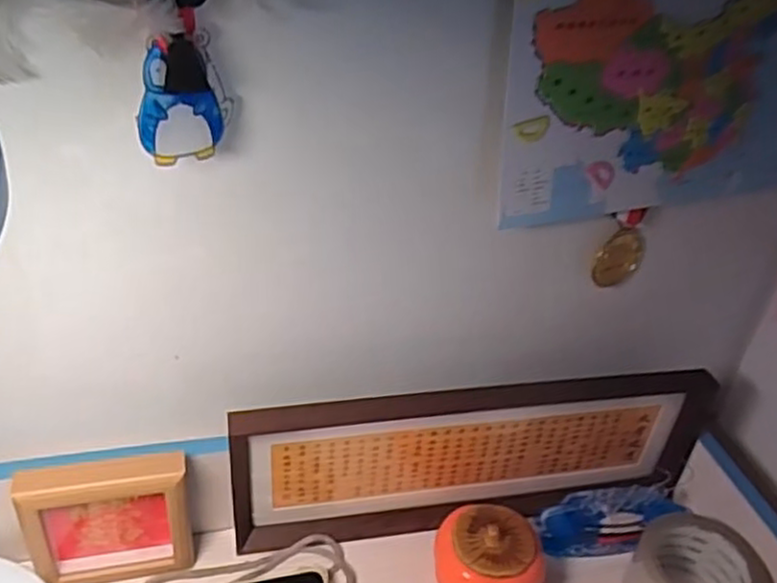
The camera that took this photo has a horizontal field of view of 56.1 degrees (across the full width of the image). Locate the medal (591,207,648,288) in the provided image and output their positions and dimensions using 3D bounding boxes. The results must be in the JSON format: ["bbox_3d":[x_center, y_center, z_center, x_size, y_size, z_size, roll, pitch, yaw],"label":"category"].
[{"bbox_3d":[0.193,-0.036,0.596,0.045,0.073,0.007,3,33,-27],"label":"medal"}]

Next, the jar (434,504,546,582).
[{"bbox_3d":[0.083,0.226,0.603,0.086,0.068,0.076,-1,36,-10],"label":"jar"}]

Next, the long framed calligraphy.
[{"bbox_3d":[0.075,0.147,0.637,0.407,0.144,0.037,-3,36,-13],"label":"long framed calligraphy"}]

